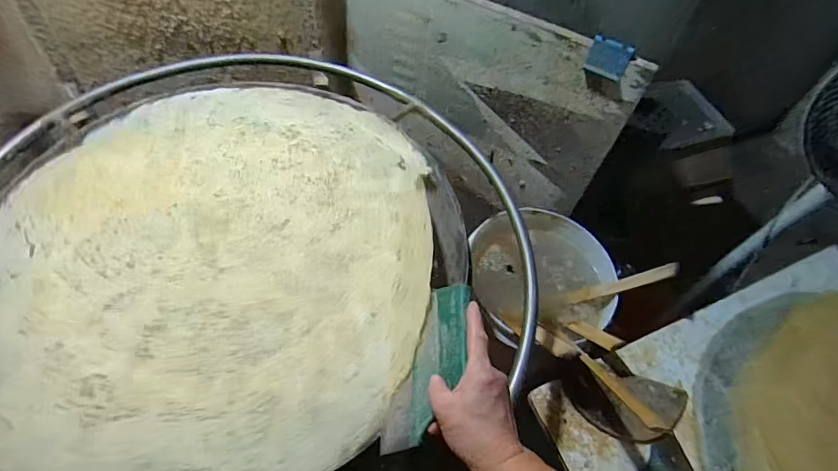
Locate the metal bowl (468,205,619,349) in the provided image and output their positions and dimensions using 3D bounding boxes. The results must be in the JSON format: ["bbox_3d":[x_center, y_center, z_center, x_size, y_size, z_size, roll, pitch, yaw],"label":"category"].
[{"bbox_3d":[0.239,0.073,0.889,0.270,0.084,0.254,-9,59,-10],"label":"metal bowl"}]

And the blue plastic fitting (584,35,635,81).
[{"bbox_3d":[0.326,-0.305,0.787,0.066,0.055,0.019,31,60,14],"label":"blue plastic fitting"}]

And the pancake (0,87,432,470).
[{"bbox_3d":[-0.275,0.007,0.598,0.558,0.037,0.591,2,56,-3],"label":"pancake"}]

